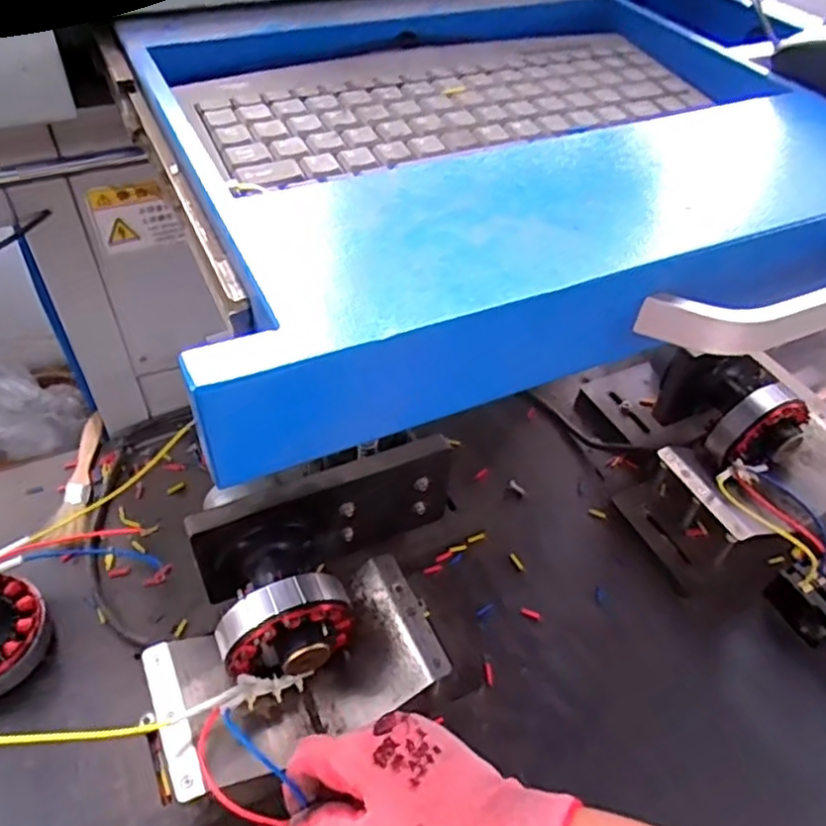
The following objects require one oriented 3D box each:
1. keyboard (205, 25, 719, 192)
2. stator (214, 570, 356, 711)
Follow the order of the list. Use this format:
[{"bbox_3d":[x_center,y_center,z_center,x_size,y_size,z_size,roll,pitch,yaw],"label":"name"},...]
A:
[{"bbox_3d":[0.024,-0.182,0.388,0.282,0.012,0.117,-18,52,-21],"label":"keyboard"},{"bbox_3d":[-0.082,0.146,0.447,0.091,0.081,0.053,-21,52,-22],"label":"stator"}]

